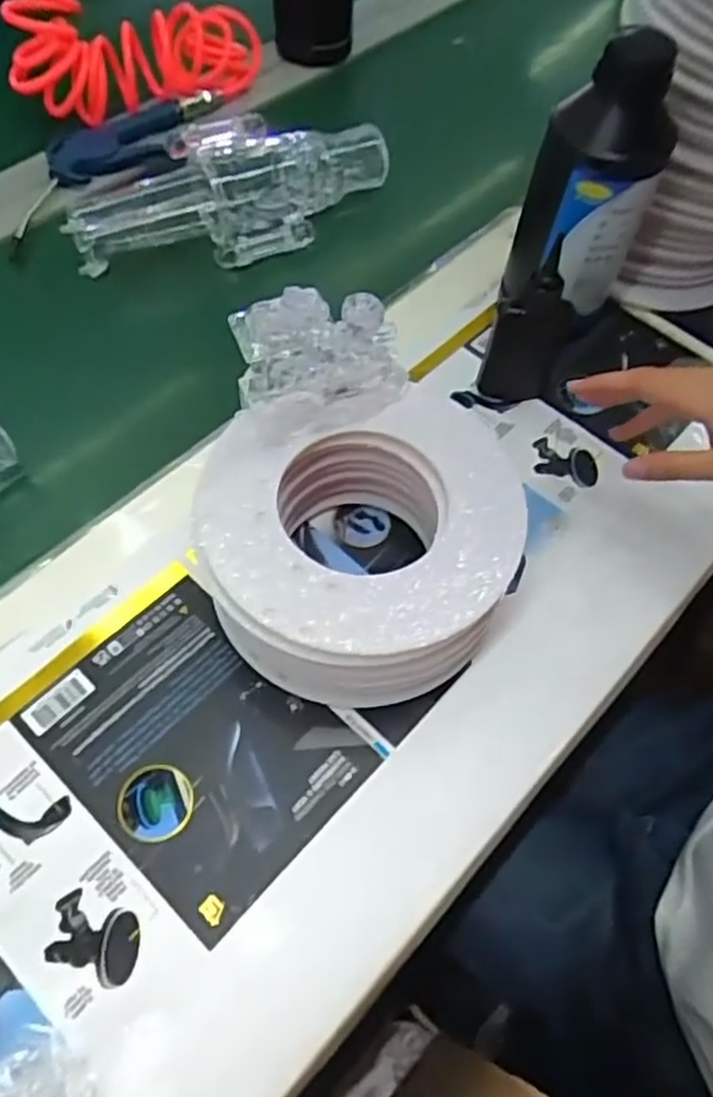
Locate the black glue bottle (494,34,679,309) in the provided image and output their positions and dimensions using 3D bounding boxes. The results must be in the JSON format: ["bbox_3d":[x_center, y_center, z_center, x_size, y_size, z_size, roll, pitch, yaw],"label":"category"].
[{"bbox_3d":[0.170,-0.257,0.539,0.078,0.186,0.068,-15,62,-12],"label":"black glue bottle"}]

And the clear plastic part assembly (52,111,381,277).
[{"bbox_3d":[-0.110,-0.321,0.661,0.295,0.057,0.118,-17,63,-13],"label":"clear plastic part assembly"}]

